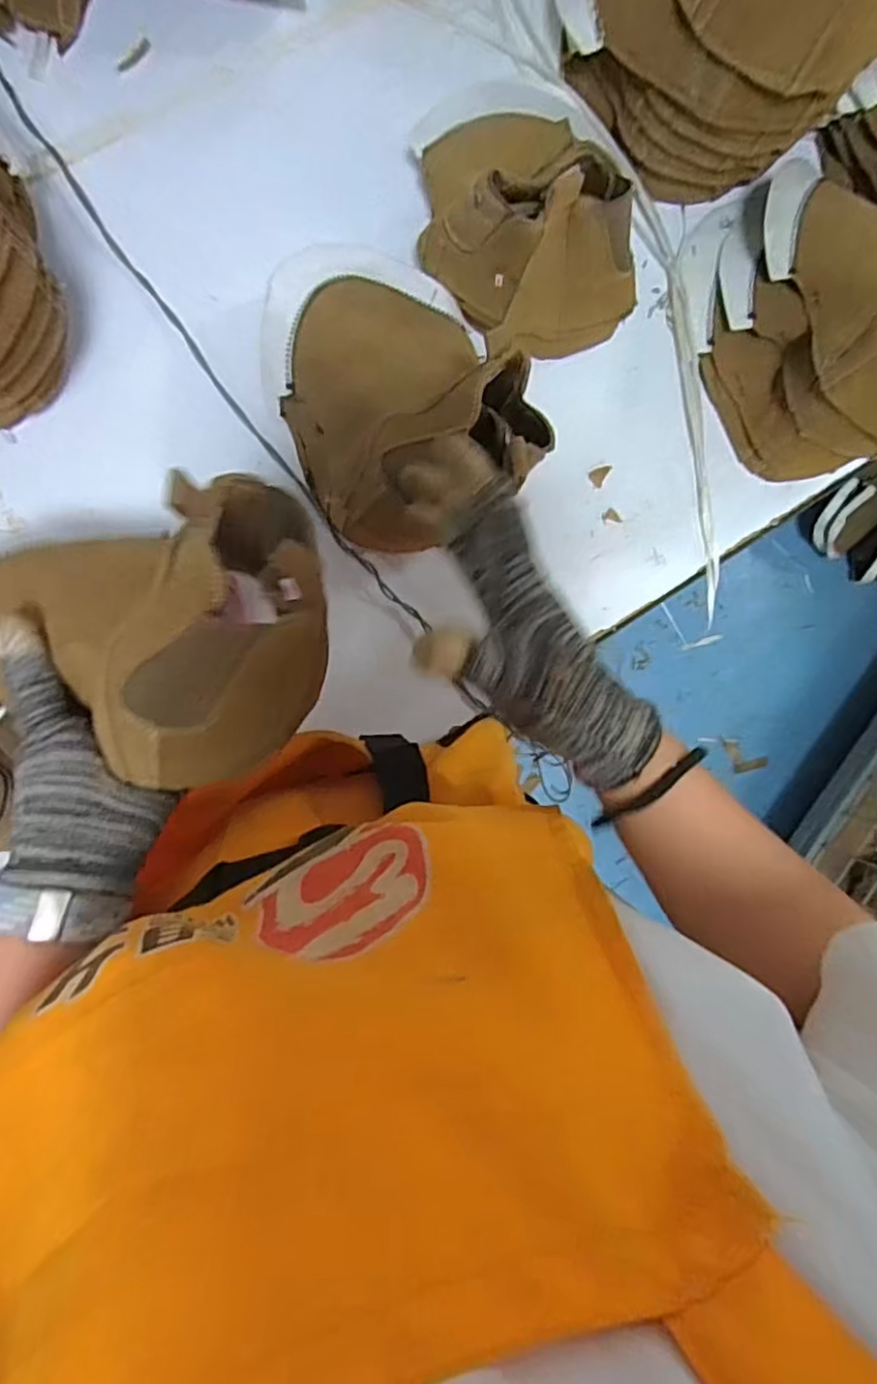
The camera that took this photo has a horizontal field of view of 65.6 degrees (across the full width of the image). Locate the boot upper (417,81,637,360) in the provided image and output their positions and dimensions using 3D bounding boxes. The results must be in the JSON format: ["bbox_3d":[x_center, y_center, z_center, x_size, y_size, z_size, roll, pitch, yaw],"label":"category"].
[{"bbox_3d":[0.060,-0.364,0.508,0.123,0.143,0.195,-29,94,-6],"label":"boot upper"}]

